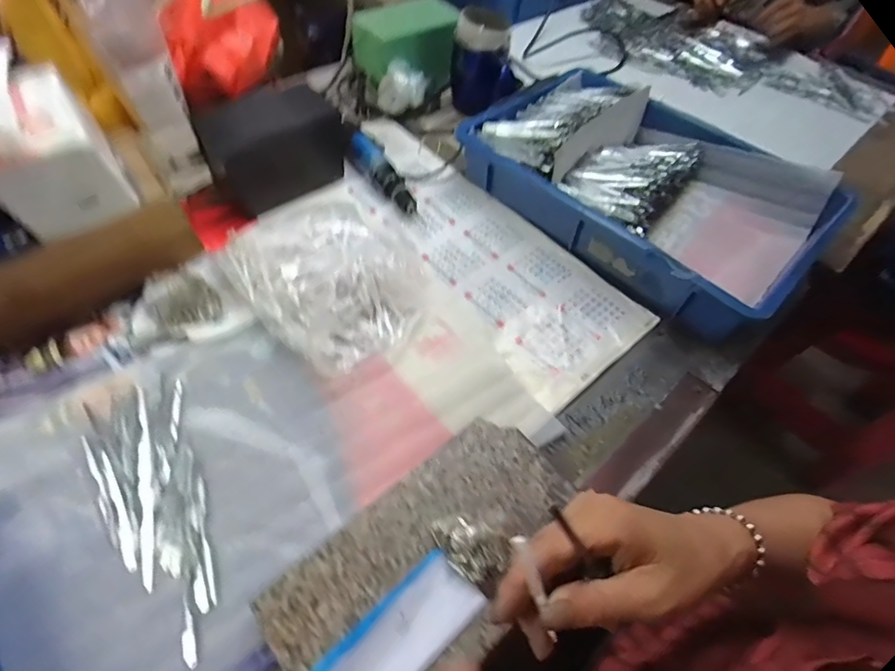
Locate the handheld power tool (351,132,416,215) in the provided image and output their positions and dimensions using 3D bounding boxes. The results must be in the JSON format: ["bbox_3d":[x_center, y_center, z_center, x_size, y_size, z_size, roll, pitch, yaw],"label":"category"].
[{"bbox_3d":[-0.094,-0.227,0.626,0.032,0.044,0.170,-26,62,-20],"label":"handheld power tool"}]

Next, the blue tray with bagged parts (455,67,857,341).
[{"bbox_3d":[0.251,-0.202,0.596,0.294,0.082,0.438,-34,62,-23],"label":"blue tray with bagged parts"}]

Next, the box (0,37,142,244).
[{"bbox_3d":[-0.363,-0.171,0.401,0.095,0.111,0.095,-29,63,-21],"label":"box"}]

